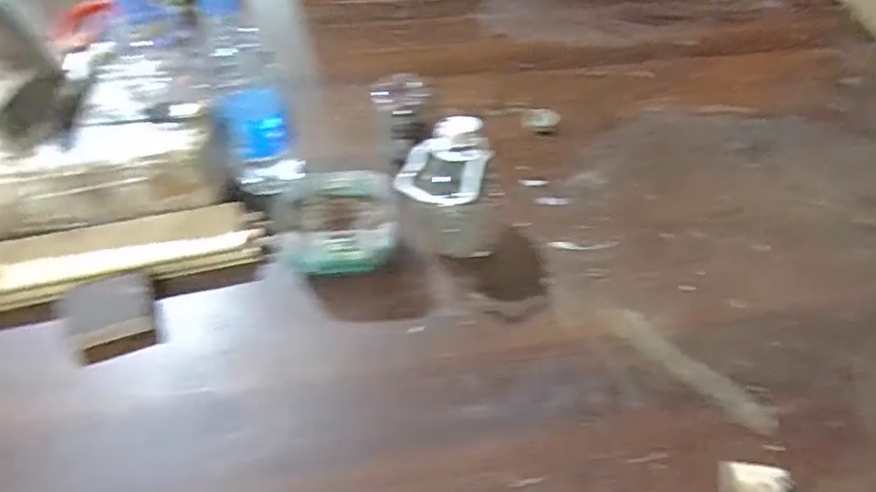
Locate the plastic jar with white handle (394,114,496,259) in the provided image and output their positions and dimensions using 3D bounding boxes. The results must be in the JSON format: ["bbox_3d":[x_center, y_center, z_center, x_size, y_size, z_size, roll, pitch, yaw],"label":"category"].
[{"bbox_3d":[0.011,-0.047,0.548,0.090,0.123,0.077,8,55,3],"label":"plastic jar with white handle"}]

